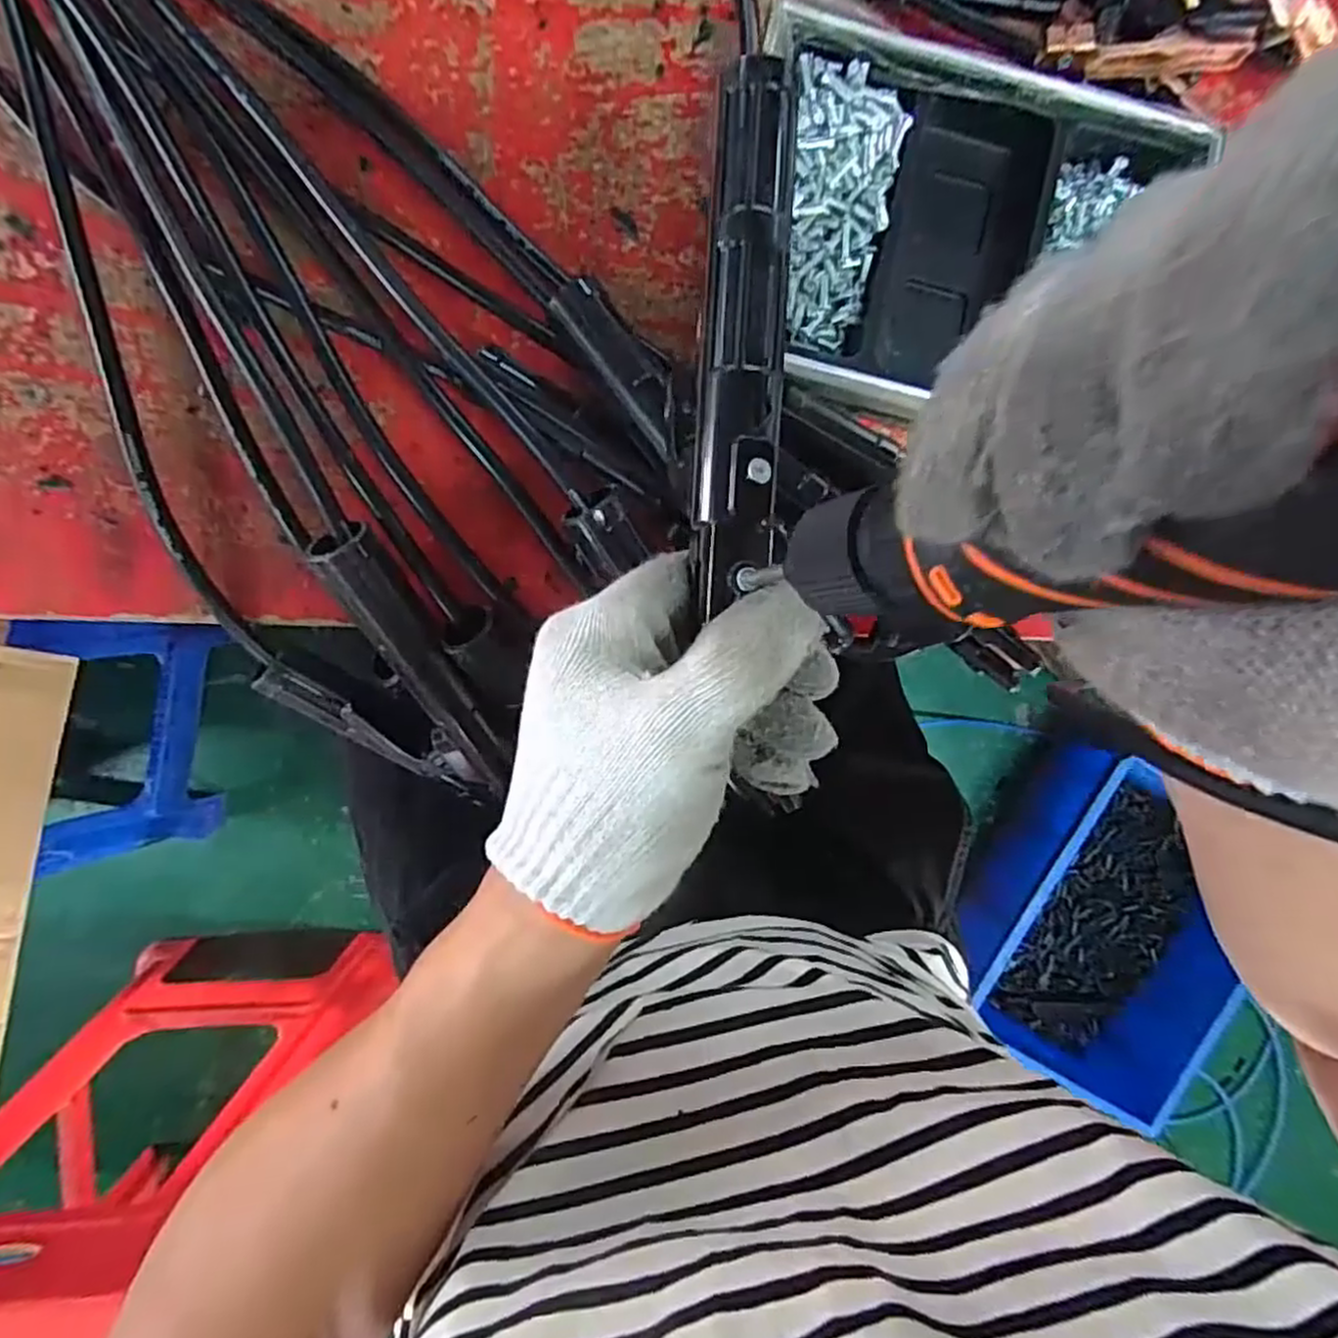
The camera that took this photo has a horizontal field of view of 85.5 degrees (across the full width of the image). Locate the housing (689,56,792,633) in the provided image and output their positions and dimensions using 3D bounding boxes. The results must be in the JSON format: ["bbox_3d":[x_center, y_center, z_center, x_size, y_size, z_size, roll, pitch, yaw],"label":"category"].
[{"bbox_3d":[0.025,-0.111,0.245,0.027,0.015,0.181,3,90,-5],"label":"housing"}]

